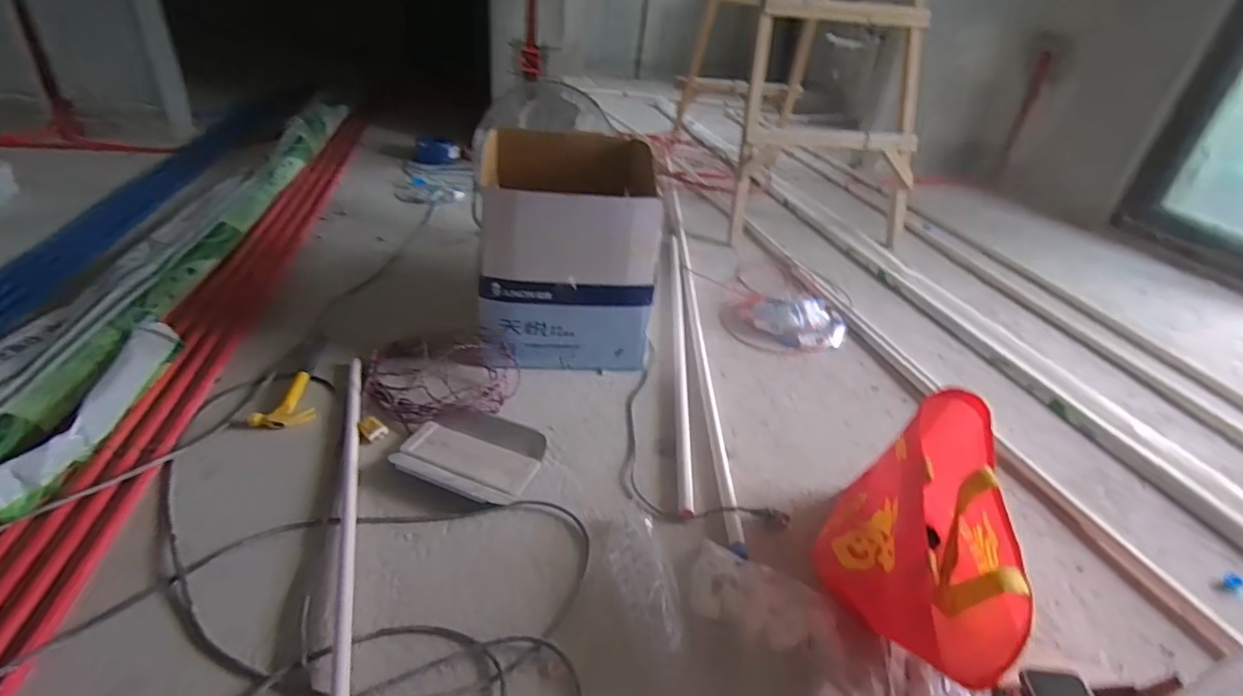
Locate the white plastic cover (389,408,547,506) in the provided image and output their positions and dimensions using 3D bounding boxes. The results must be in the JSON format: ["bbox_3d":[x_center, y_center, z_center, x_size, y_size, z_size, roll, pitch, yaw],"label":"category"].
[{"bbox_3d":[-0.270,0.191,1.015,0.239,0.050,0.170,13,35,10],"label":"white plastic cover"}]

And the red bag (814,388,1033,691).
[{"bbox_3d":[0.432,0.242,0.795,0.247,0.266,0.335,25,37,27],"label":"red bag"}]

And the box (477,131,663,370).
[{"bbox_3d":[-0.125,-0.260,1.374,0.386,0.377,0.564,2,35,-7],"label":"box"}]

